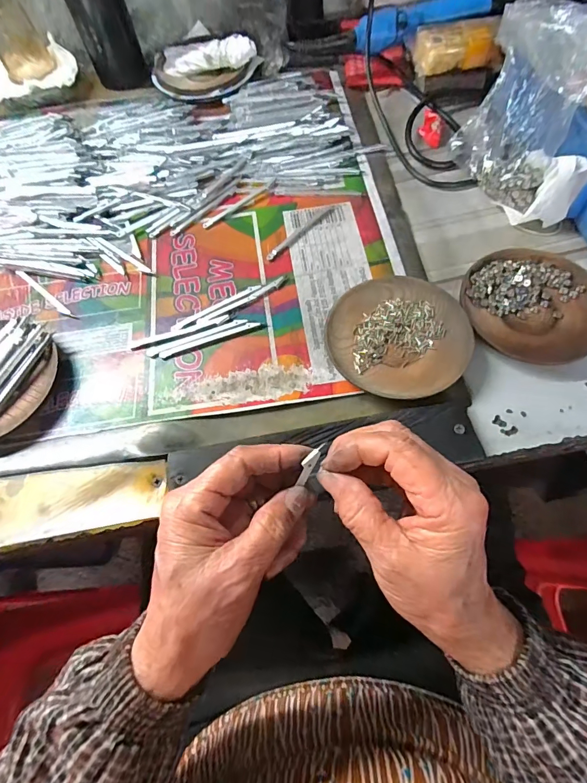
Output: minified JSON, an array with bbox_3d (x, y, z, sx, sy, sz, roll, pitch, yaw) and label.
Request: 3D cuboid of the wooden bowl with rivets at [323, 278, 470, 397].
[{"bbox_3d":[0.086,-0.046,0.336,0.111,0.018,0.117,-1,66,2],"label":"wooden bowl with rivets"}]

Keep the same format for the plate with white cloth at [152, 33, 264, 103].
[{"bbox_3d":[-0.117,-0.411,0.502,0.126,0.037,0.106,20,68,12],"label":"plate with white cloth"}]

